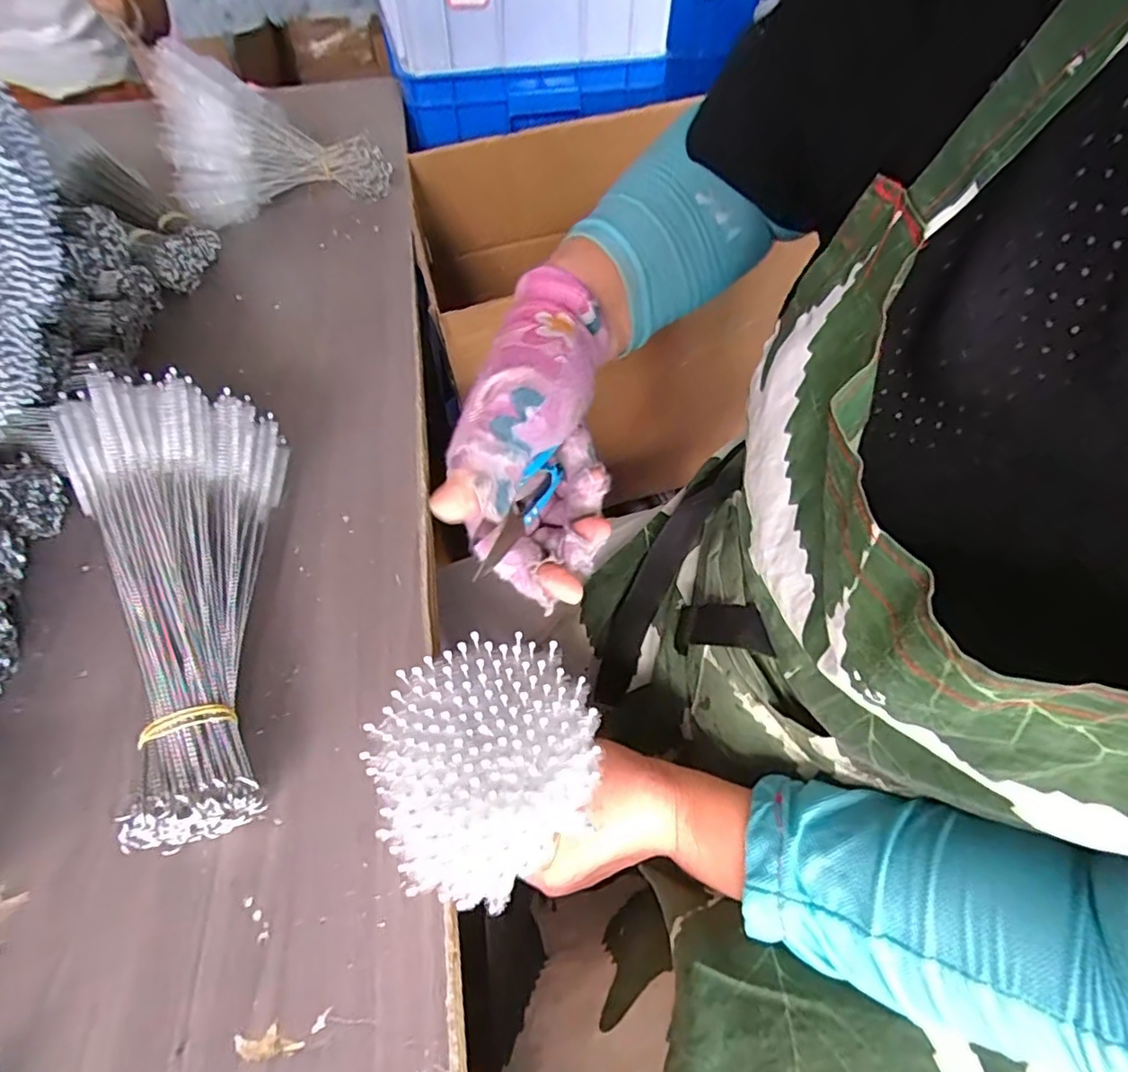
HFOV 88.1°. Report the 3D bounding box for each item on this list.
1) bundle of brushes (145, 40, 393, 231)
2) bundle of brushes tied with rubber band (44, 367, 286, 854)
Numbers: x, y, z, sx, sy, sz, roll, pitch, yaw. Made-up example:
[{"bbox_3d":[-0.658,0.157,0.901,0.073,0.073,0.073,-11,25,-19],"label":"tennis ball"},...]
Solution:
[{"bbox_3d":[-0.306,-0.414,0.613,0.207,0.147,0.075,-22,55,-15],"label":"bundle of brushes"},{"bbox_3d":[-0.192,0.024,0.297,0.093,0.074,0.243,-15,65,-12],"label":"bundle of brushes tied with rubber band"}]

